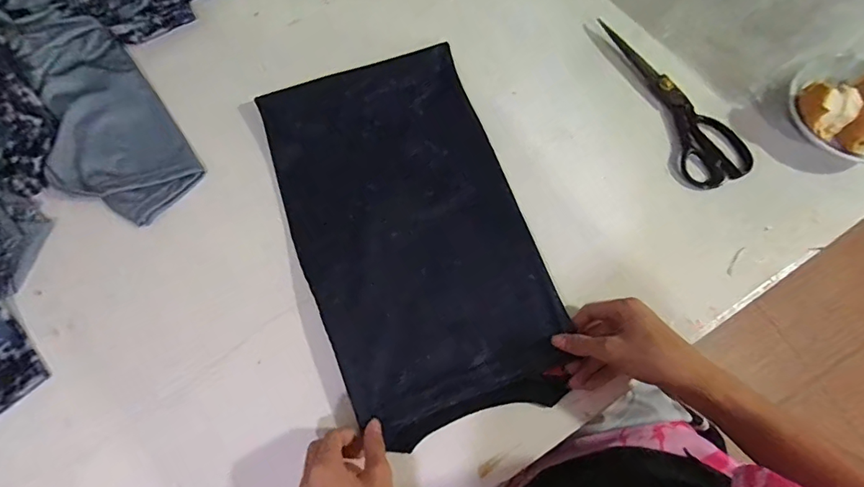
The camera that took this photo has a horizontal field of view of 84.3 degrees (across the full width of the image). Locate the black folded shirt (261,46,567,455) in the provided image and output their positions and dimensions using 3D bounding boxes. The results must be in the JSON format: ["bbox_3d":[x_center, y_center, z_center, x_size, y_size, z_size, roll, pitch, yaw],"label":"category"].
[{"bbox_3d":[-0.021,-0.014,0.508,0.232,0.022,0.393,-19,76,-5],"label":"black folded shirt"}]

